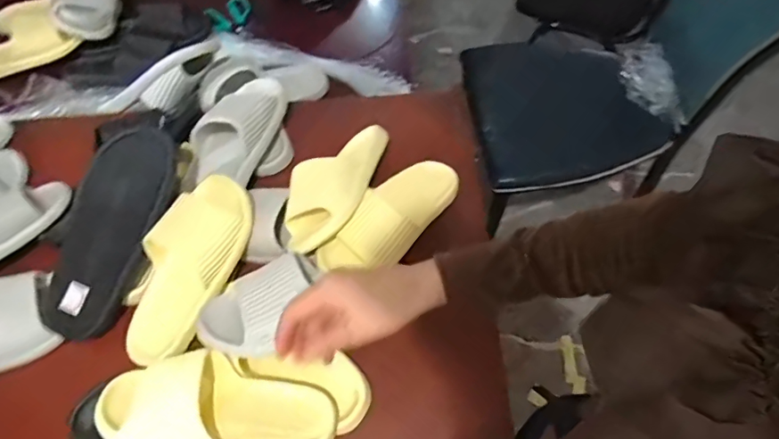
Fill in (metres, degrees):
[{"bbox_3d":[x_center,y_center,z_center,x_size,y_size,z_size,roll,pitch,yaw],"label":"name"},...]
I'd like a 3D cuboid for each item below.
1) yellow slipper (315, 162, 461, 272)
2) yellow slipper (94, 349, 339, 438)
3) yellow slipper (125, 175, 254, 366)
[{"bbox_3d":[0.009,-0.007,0.648,0.080,0.055,0.219,35,68,20],"label":"yellow slipper"},{"bbox_3d":[-0.185,0.212,0.558,0.250,0.072,0.114,0,61,3],"label":"yellow slipper"},{"bbox_3d":[-0.258,0.060,0.628,0.121,0.066,0.250,23,84,15],"label":"yellow slipper"}]

